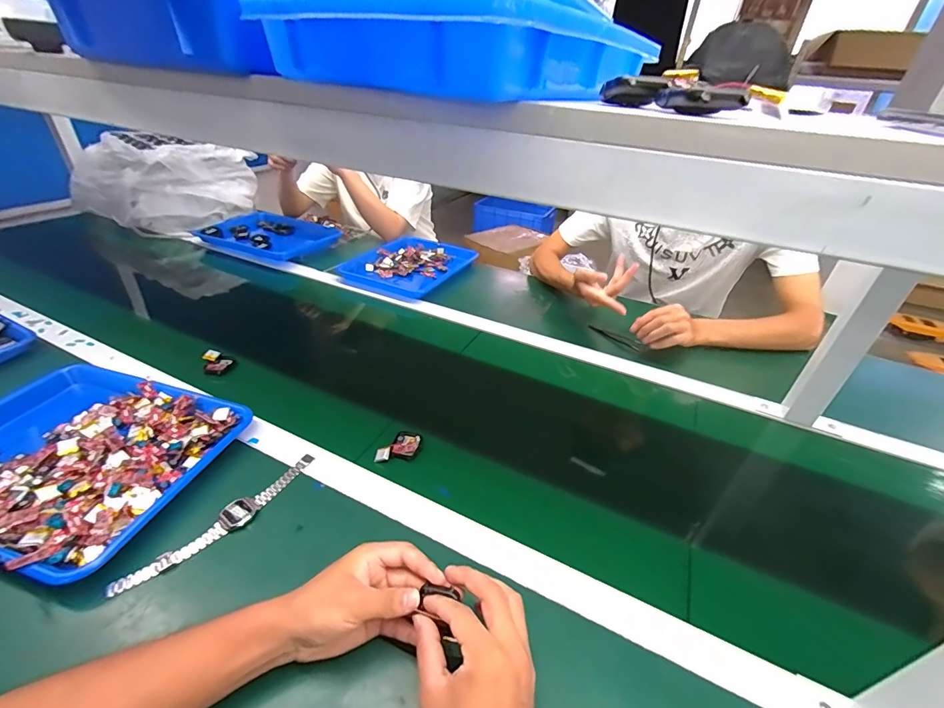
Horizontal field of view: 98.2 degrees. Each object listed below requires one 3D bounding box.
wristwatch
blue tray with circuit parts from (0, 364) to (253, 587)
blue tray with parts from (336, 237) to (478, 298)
[{"bbox_3d":[-0.273,0.186,0.460,0.031,0.010,0.217,26,40,29],"label":"wristwatch"},{"bbox_3d":[-0.488,0.124,0.515,0.327,0.049,0.266,12,35,11],"label":"blue tray with circuit parts"},{"bbox_3d":[-0.166,-0.238,1.073,0.261,0.040,0.302,19,37,21],"label":"blue tray with parts"}]

